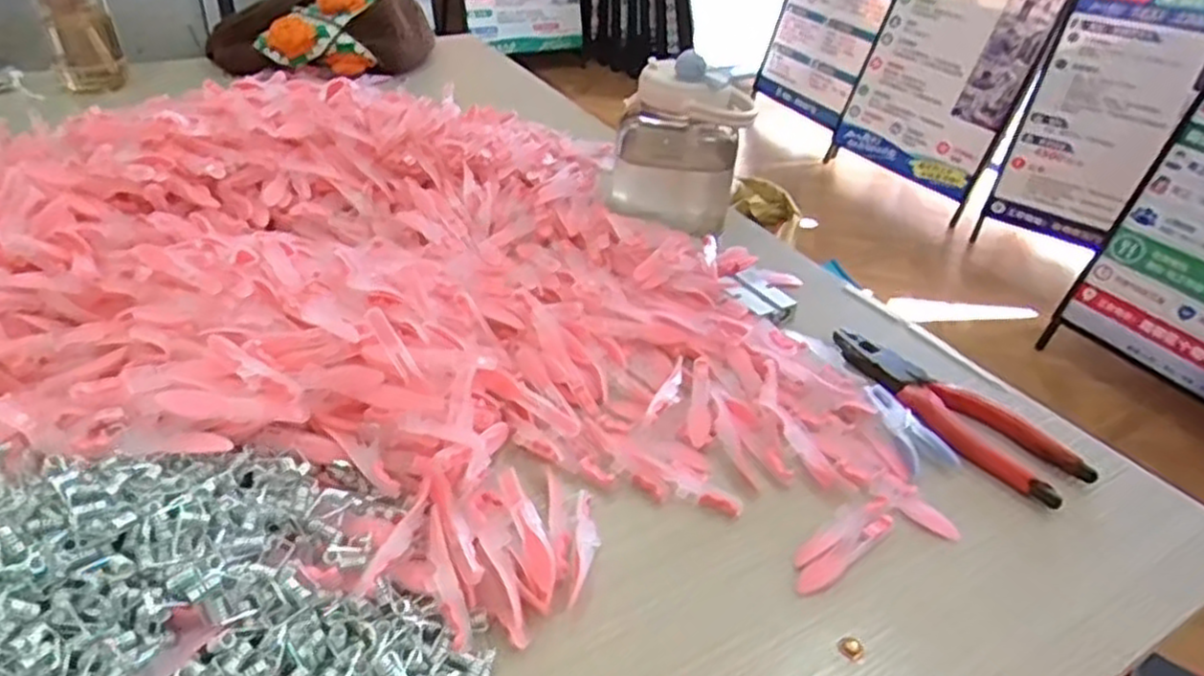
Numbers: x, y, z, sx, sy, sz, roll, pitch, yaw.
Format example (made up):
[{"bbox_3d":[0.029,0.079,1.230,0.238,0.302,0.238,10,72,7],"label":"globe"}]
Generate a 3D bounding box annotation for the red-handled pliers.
[{"bbox_3d":[0.224,0.043,0.504,0.056,0.011,0.176,-27,47,-33],"label":"red-handled pliers"}]

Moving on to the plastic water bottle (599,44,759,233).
[{"bbox_3d":[0.069,-0.176,0.693,0.115,0.148,0.081,9,39,4],"label":"plastic water bottle"}]

